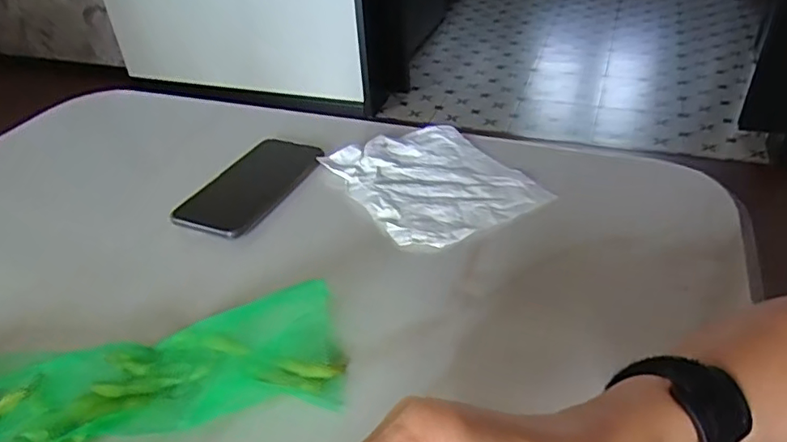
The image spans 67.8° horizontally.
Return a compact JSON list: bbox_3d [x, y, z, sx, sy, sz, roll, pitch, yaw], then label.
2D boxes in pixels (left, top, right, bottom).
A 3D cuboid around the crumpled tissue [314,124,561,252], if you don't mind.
[{"bbox_3d":[0.037,-0.043,0.570,0.152,0.011,0.175,-22,41,-23],"label":"crumpled tissue"}]

